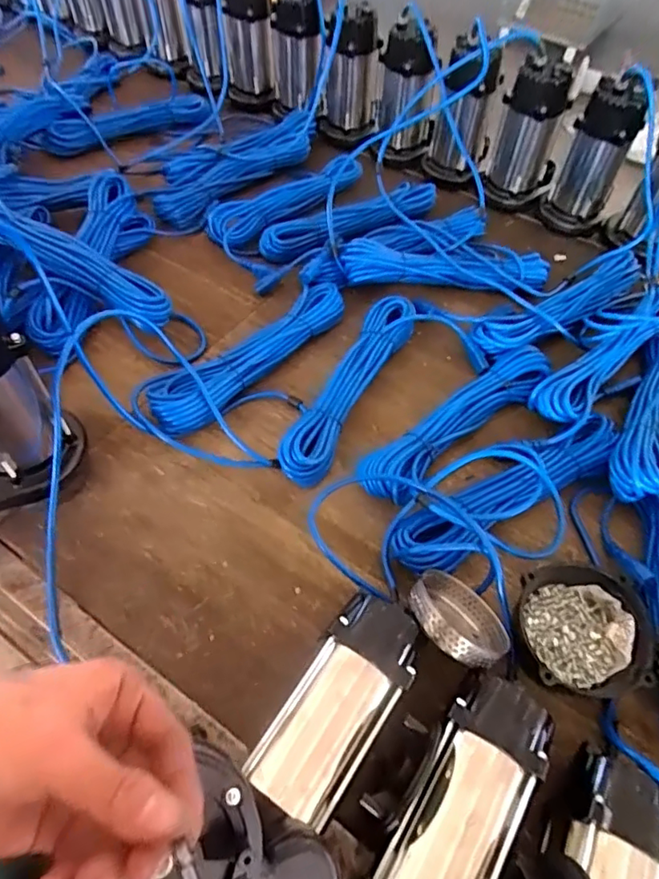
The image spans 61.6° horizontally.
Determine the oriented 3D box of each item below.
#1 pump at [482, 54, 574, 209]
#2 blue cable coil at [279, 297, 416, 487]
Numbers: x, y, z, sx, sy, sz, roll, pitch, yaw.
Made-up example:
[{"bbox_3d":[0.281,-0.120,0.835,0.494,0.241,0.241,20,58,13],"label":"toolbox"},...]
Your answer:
[{"bbox_3d":[0.366,-0.555,1.004,0.119,0.234,0.104,21,56,11],"label":"pump"},{"bbox_3d":[0.033,-0.088,0.759,0.067,0.042,0.352,24,57,13],"label":"blue cable coil"}]

